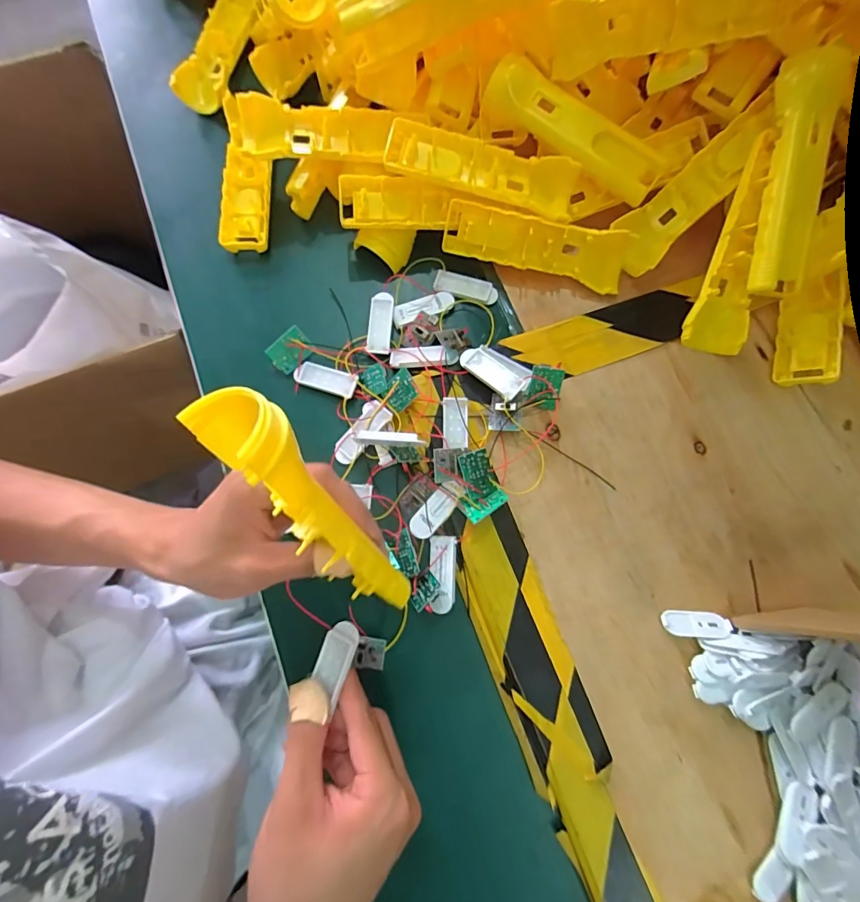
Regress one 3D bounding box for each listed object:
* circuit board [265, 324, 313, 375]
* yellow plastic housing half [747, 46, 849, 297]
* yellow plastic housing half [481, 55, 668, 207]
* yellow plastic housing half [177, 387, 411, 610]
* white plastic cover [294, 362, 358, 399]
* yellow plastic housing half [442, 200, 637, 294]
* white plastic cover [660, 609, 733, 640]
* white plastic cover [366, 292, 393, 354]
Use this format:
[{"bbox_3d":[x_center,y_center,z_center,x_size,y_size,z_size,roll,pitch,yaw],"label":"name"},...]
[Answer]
[{"bbox_3d":[-0.121,-0.087,0.390,0.036,0.004,0.027,-39,111,4],"label":"circuit board"},{"bbox_3d":[0.273,-0.204,0.337,0.039,0.017,0.163,4,100,0],"label":"yellow plastic housing half"},{"bbox_3d":[0.121,-0.272,0.378,0.159,0.038,0.042,36,78,7],"label":"yellow plastic housing half"},{"bbox_3d":[-0.048,0.039,0.217,0.034,0.161,0.048,-36,41,-9],"label":"yellow plastic housing half"},{"bbox_3d":[-0.090,-0.063,0.388,0.056,0.009,0.022,21,77,4],"label":"white plastic cover"},{"bbox_3d":[0.092,-0.182,0.396,0.156,0.046,0.023,11,35,1],"label":"yellow plastic housing half"},{"bbox_3d":[0.198,0.129,0.335,0.049,0.005,0.020,3,51,1],"label":"white plastic cover"},{"bbox_3d":[-0.044,-0.112,0.397,0.020,0.011,0.055,4,76,0],"label":"white plastic cover"}]

